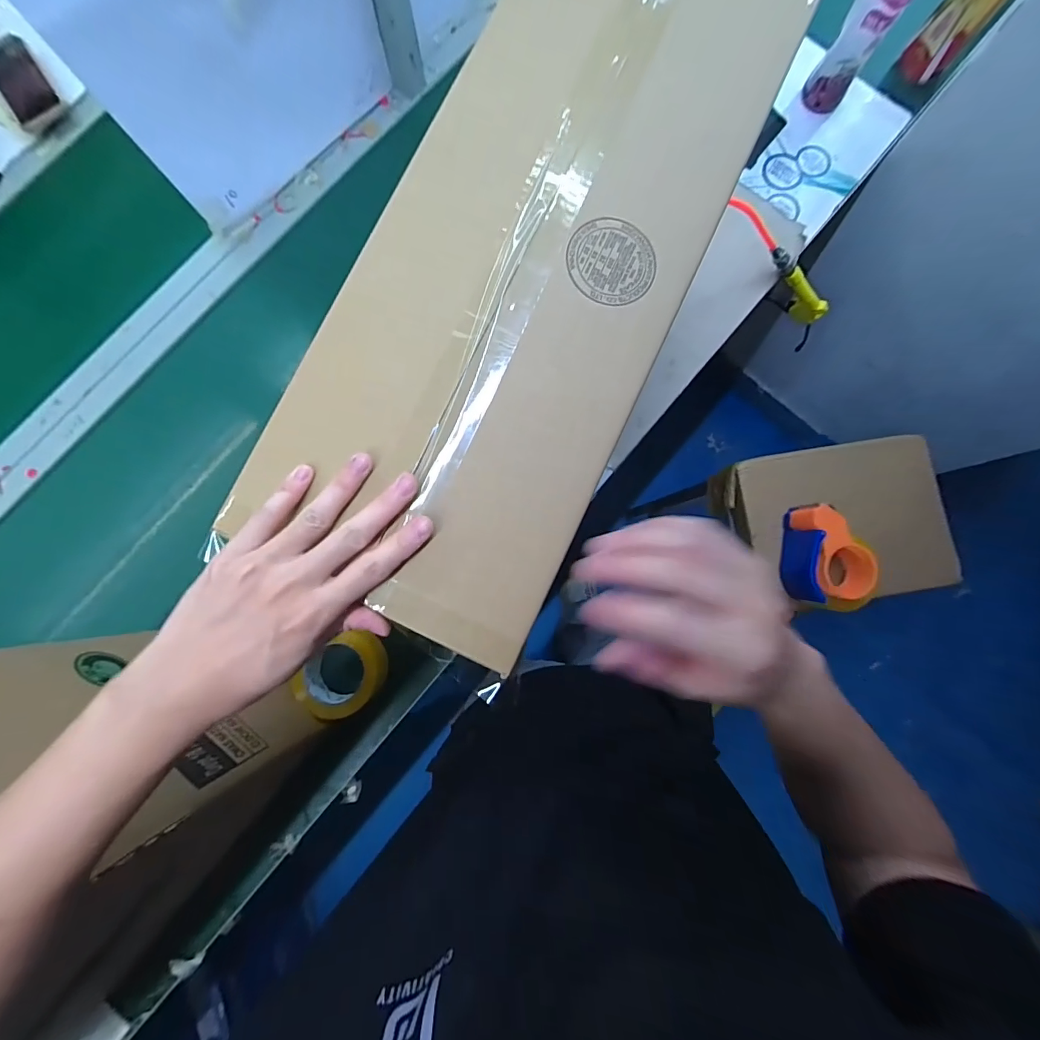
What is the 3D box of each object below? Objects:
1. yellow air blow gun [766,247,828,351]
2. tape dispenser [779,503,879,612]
[{"bbox_3d":[0.465,-0.370,0.760,0.217,0.074,0.028,26,81,-42],"label":"yellow air blow gun"},{"bbox_3d":[0.467,0.058,0.670,0.119,0.079,0.144,9,83,1],"label":"tape dispenser"}]

